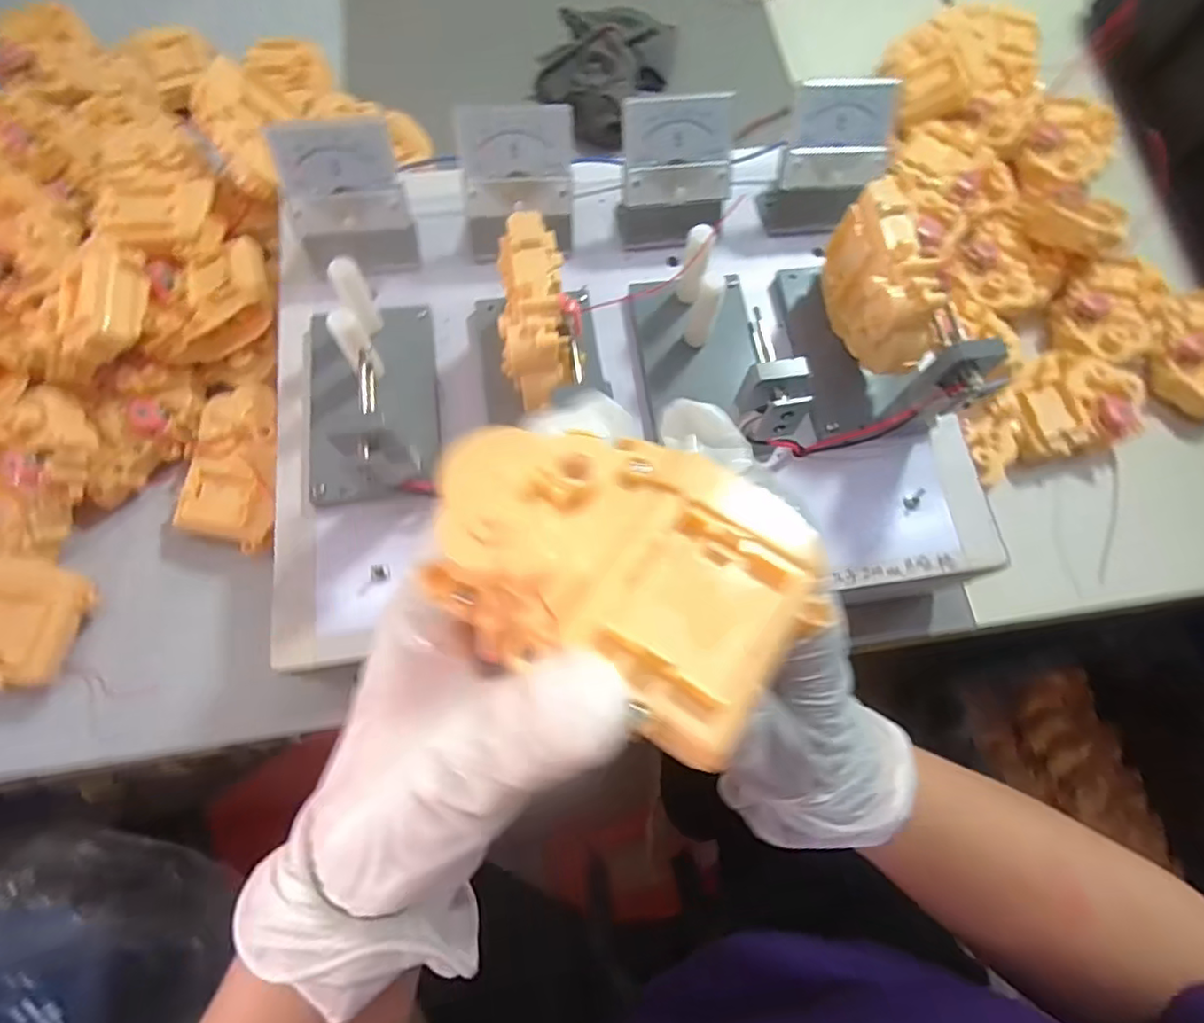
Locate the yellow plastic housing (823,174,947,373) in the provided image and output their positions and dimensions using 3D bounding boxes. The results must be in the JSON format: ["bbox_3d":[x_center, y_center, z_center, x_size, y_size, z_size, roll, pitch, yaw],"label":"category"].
[{"bbox_3d":[0.148,-0.117,0.325,0.032,0.066,0.091,-4,71,-3],"label":"yellow plastic housing"}]

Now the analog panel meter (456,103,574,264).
[{"bbox_3d":[-0.049,-0.191,0.354,0.064,0.070,0.044,-6,72,-4],"label":"analog panel meter"}]

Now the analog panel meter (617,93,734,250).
[{"bbox_3d":[0.044,-0.200,0.365,0.063,0.070,0.050,-2,71,-2],"label":"analog panel meter"}]

